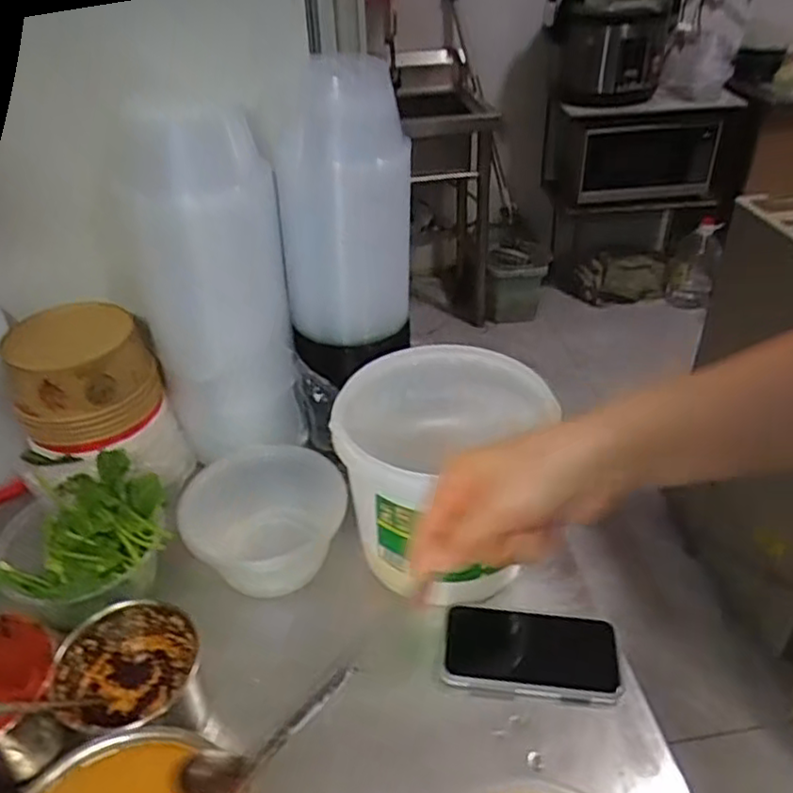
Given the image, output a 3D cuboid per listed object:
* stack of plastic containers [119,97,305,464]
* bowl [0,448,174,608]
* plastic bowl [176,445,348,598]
[{"bbox_3d":[-0.222,-0.137,0.840,0.163,0.402,0.166,-15,38,-15],"label":"stack of plastic containers"},{"bbox_3d":[-0.334,0.146,0.707,0.208,0.109,0.178,-6,37,-3],"label":"bowl"},{"bbox_3d":[-0.141,0.132,0.750,0.157,0.078,0.165,-2,37,2],"label":"plastic bowl"}]

